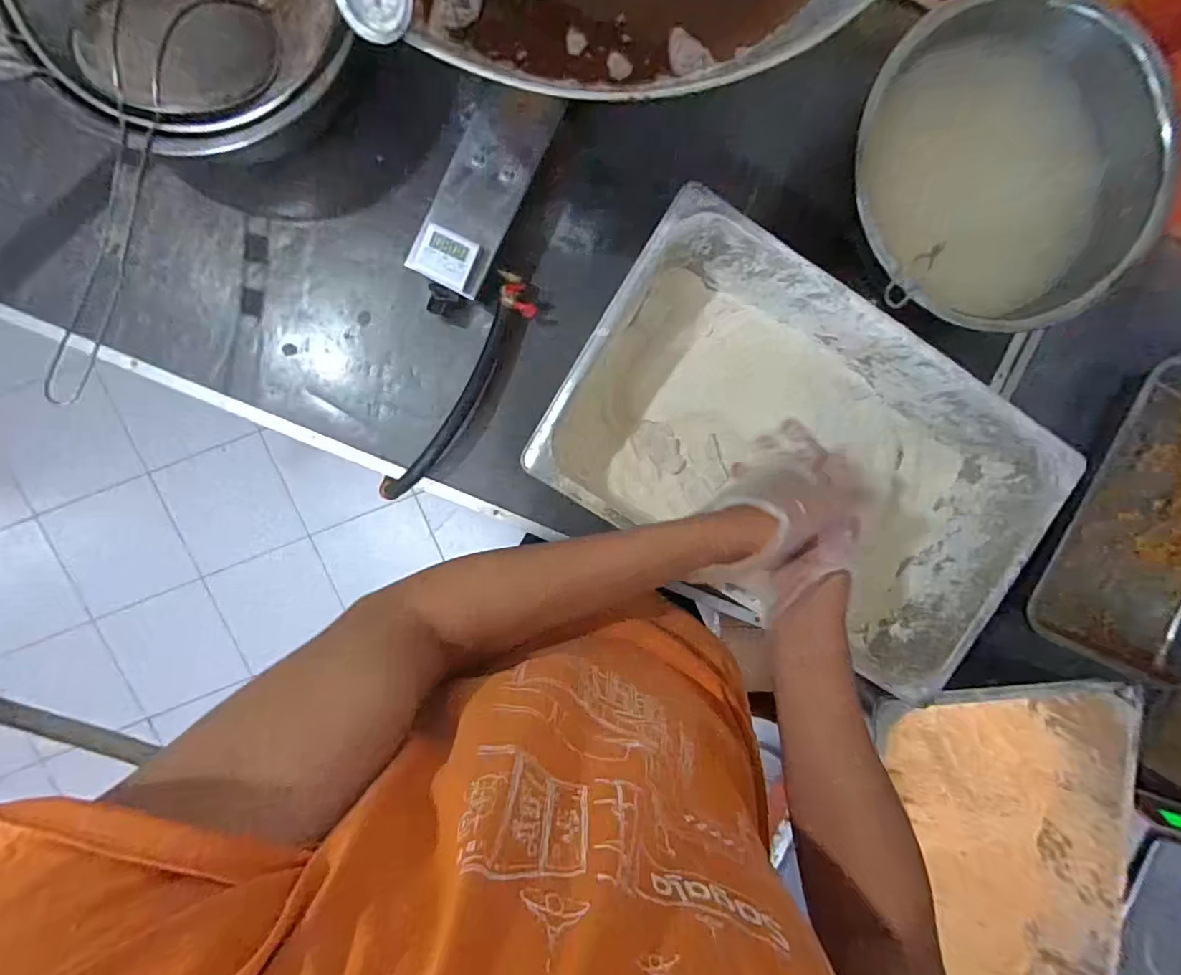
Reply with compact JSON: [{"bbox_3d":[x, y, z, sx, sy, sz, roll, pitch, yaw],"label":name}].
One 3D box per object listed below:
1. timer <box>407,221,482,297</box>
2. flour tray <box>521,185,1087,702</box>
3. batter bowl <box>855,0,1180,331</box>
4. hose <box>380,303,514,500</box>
[{"bbox_3d":[-0.153,-0.243,0.579,0.072,0.020,0.051,24,94,-7],"label":"timer"},{"bbox_3d":[0.224,-0.033,0.630,0.516,0.151,0.324,33,93,-8],"label":"flour tray"},{"bbox_3d":[0.441,-0.346,0.620,0.306,0.152,0.297,-1,97,-5],"label":"batter bowl"},{"bbox_3d":[-0.162,-0.095,0.655,0.040,0.048,0.262,34,93,-8],"label":"hose"}]

